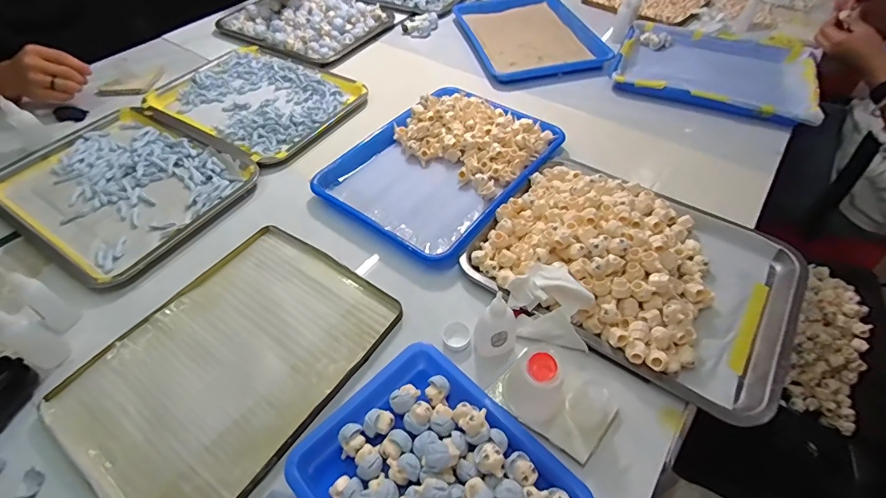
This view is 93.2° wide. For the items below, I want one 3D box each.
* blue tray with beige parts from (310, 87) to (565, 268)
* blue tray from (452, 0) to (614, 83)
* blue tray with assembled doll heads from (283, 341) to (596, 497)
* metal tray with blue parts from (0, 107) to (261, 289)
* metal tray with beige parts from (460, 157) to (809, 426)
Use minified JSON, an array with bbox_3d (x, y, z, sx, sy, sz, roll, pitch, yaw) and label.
[{"bbox_3d":[-0.001,-0.134,0.623,0.252,0.037,0.320,31,58,25],"label":"blue tray with beige parts"},{"bbox_3d":[0.174,-0.466,0.905,0.244,0.044,0.346,-13,51,-9],"label":"blue tray"},{"bbox_3d":[-0.006,0.195,0.349,0.171,0.041,0.216,-38,59,-26],"label":"blue tray with assembled doll heads"},{"bbox_3d":[-0.487,-0.103,0.631,0.354,0.020,0.261,25,55,21],"label":"metal tray with blue parts"},{"bbox_3d":[0.226,0.006,0.490,0.339,0.060,0.253,30,57,24],"label":"metal tray with beige parts"}]

